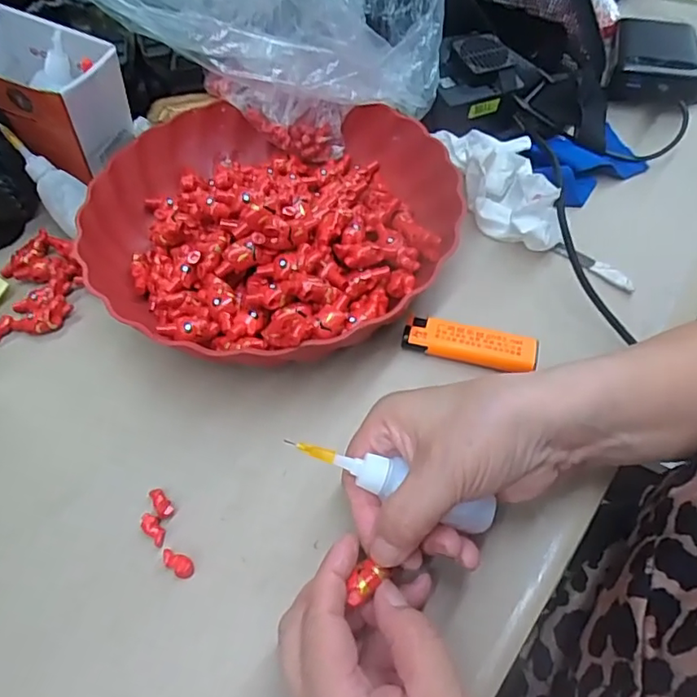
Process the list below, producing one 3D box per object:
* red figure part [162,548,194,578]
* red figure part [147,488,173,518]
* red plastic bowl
[{"bbox_3d":[-0.085,0.107,0.278,0.019,0.007,0.009,30,60,20],"label":"red figure part"},{"bbox_3d":[-0.099,0.081,0.295,0.008,0.005,0.018,-31,60,-20],"label":"red figure part"},{"bbox_3d":[-0.055,-0.096,0.382,0.237,0.066,0.238,-1,54,2],"label":"red plastic bowl"}]

